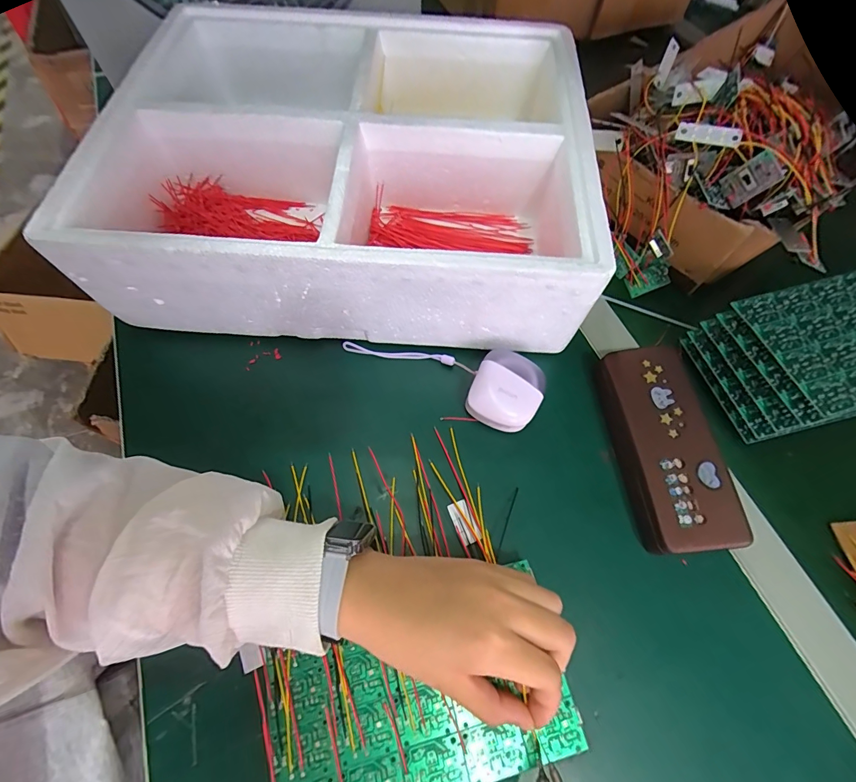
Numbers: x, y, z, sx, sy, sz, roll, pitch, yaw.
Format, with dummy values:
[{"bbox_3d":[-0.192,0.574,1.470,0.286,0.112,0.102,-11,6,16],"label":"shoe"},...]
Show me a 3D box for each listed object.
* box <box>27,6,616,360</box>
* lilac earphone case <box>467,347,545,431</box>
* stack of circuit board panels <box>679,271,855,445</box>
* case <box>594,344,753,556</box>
[{"bbox_3d":[-0.067,-0.211,0.386,0.393,0.129,0.339,4,64,-1],"label":"box"},{"bbox_3d":[0.063,0.000,0.320,0.053,0.036,0.060,21,65,8],"label":"lilac earphone case"},{"bbox_3d":[0.331,-0.029,0.330,0.174,0.076,0.106,-12,65,-9],"label":"stack of circuit board panels"},{"bbox_3d":[0.172,0.041,0.300,0.067,0.042,0.151,-4,64,-5],"label":"case"}]

